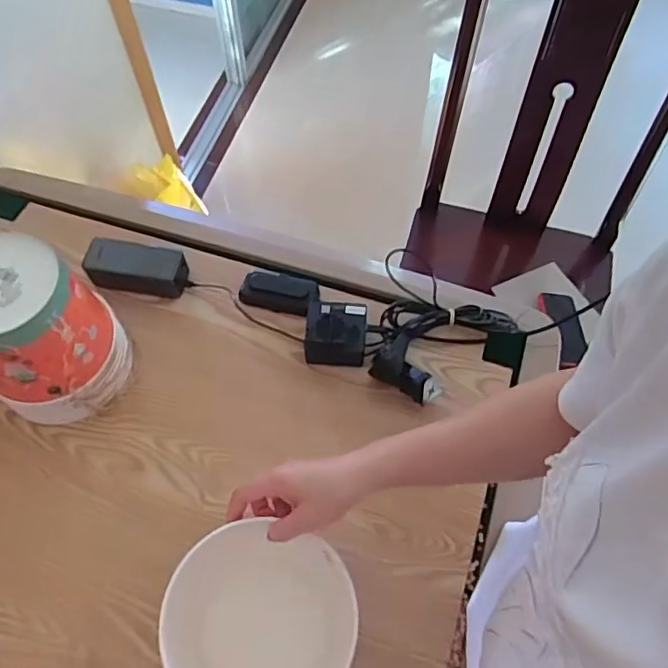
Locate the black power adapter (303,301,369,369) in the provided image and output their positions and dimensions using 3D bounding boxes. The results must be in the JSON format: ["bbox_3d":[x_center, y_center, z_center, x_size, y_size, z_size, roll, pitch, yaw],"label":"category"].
[{"bbox_3d":[0.003,-0.001,0.783,0.078,0.059,0.071,3,61,1],"label":"black power adapter"}]

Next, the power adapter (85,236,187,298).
[{"bbox_3d":[-0.272,-0.091,0.837,0.137,0.054,0.055,8,61,3],"label":"power adapter"}]

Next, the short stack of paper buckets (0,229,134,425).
[{"bbox_3d":[-0.337,0.002,0.696,0.141,0.200,0.155,39,67,18],"label":"short stack of paper buckets"}]

